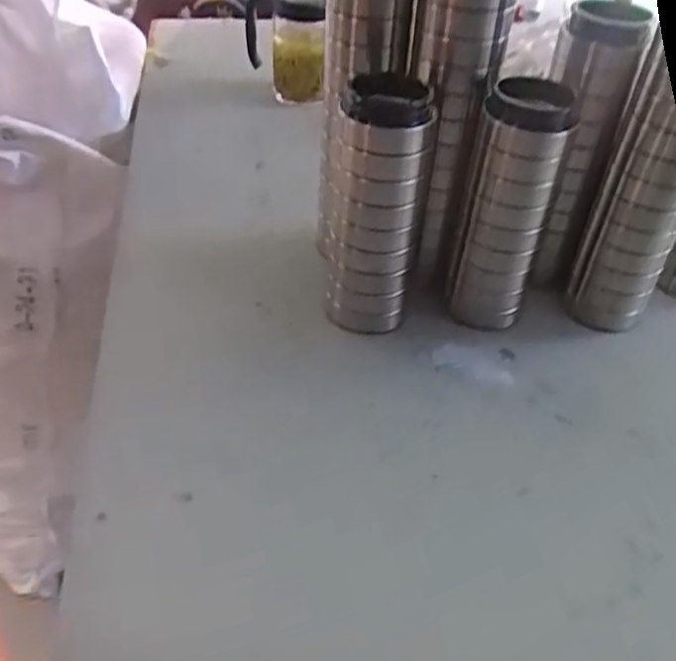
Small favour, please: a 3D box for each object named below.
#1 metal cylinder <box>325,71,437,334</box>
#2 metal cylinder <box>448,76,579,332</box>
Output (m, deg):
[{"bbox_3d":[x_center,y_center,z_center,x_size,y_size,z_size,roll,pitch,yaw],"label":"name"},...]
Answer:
[{"bbox_3d":[0.027,-0.089,0.527,0.065,0.183,0.064,9,40,4],"label":"metal cylinder"},{"bbox_3d":[0.124,-0.088,0.534,0.061,0.184,0.053,10,40,6],"label":"metal cylinder"}]

